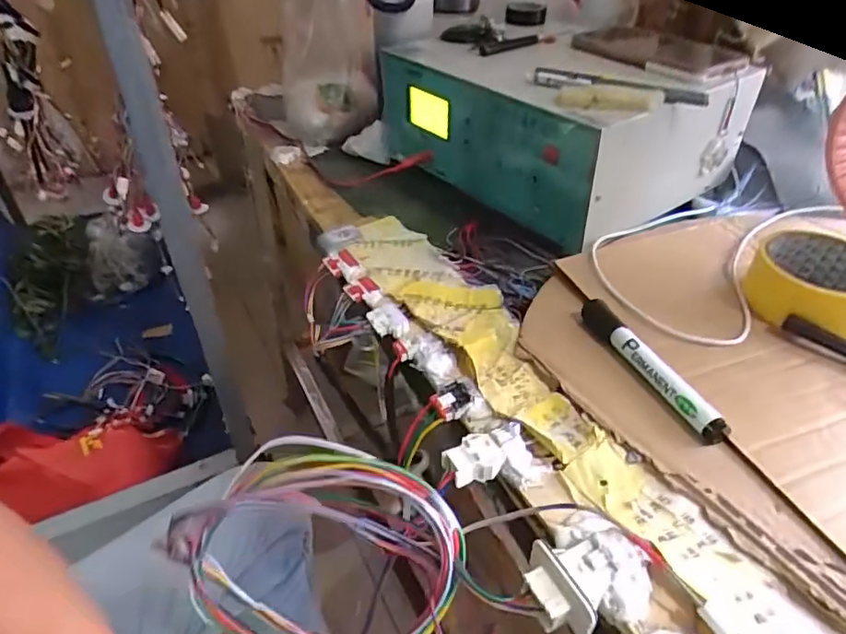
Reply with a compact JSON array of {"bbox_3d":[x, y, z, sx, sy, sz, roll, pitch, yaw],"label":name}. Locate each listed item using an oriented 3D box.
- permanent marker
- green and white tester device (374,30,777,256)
[{"bbox_3d":[0.151,0.031,0.374,0.019,0.013,0.134,-13,42,-15],"label":"permanent marker"},{"bbox_3d":[0.141,-0.219,0.600,0.230,0.124,0.315,-31,49,-31],"label":"green and white tester device"}]

